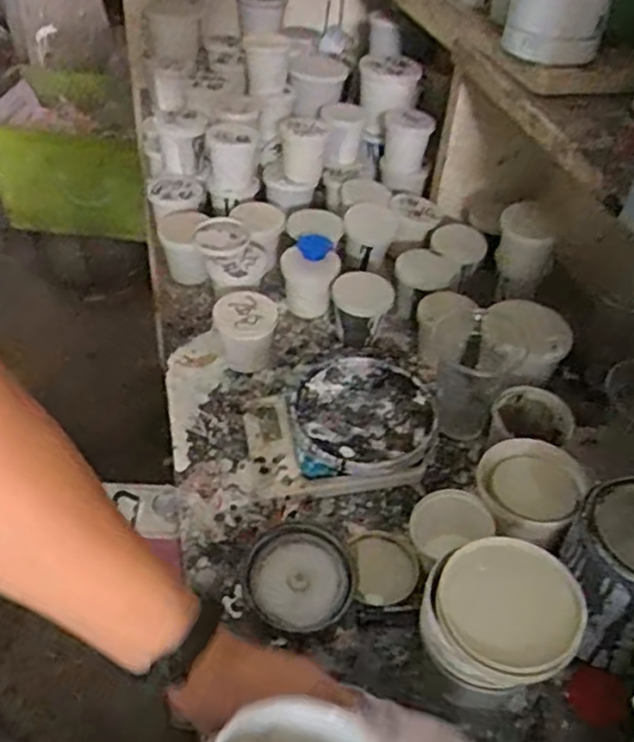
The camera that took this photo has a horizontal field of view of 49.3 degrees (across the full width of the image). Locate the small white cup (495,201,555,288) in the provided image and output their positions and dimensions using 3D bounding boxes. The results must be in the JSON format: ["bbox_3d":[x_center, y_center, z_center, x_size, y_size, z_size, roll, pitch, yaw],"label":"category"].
[{"bbox_3d":[0.267,-0.167,0.874,0.078,0.078,0.089,19,43,13],"label":"small white cup"}]

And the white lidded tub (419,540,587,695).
[{"bbox_3d":[0.131,0.171,0.491,0.099,0.057,0.091,4,42,-3],"label":"white lidded tub"}]

